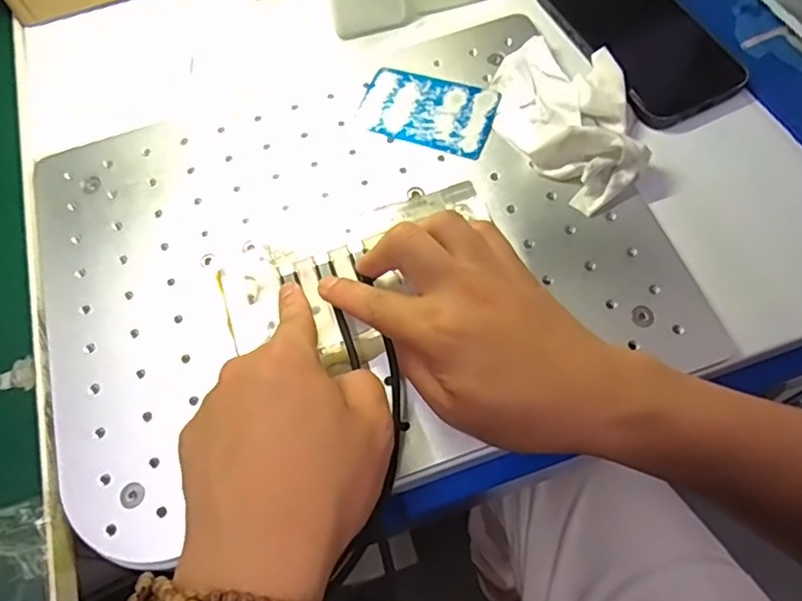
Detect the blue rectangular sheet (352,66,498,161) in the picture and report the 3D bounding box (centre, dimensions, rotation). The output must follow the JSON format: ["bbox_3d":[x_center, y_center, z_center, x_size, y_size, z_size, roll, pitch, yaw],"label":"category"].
[{"bbox_3d":[0.016,-0.121,0.391,0.085,0.004,0.052,17,67,13],"label":"blue rectangular sheet"}]

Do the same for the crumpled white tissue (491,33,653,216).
[{"bbox_3d":[0.105,-0.119,0.372,0.083,0.028,0.121,-32,66,-10],"label":"crumpled white tissue"}]

